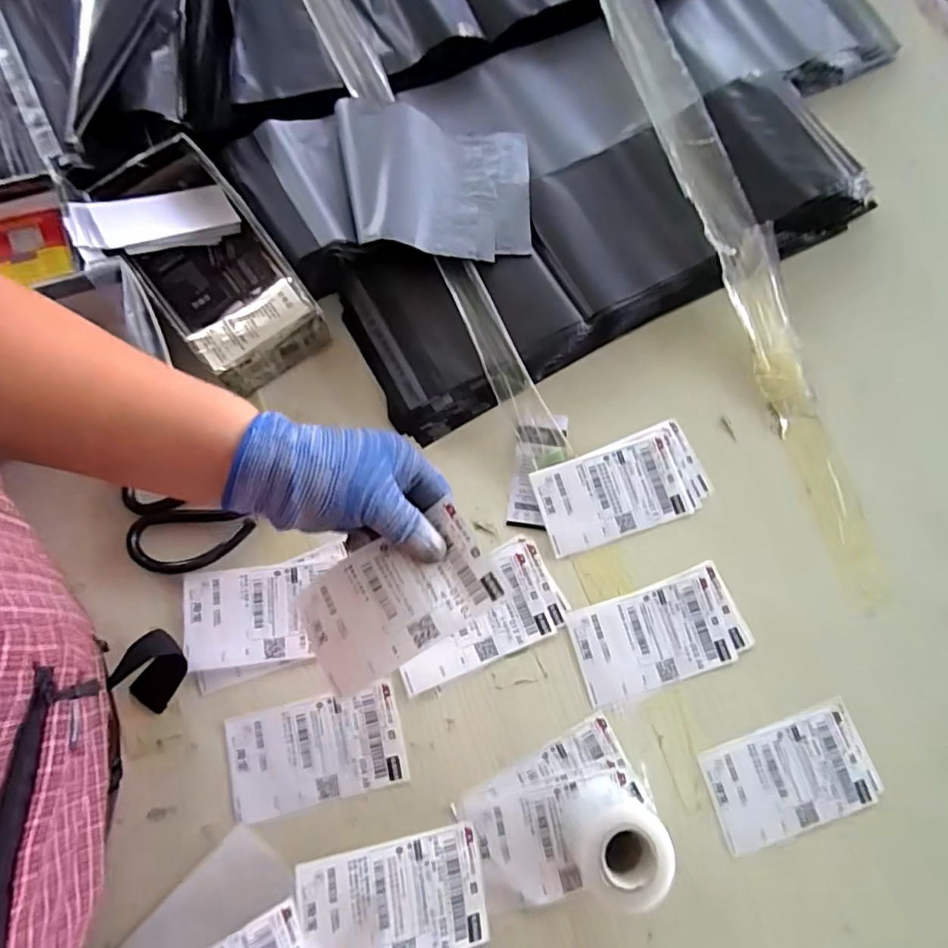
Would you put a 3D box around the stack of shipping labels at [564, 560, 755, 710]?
[{"bbox_3d":[0.156,0.135,0.464,0.143,0.007,0.079,-16,77,-7],"label":"stack of shipping labels"}]

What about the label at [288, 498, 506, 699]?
[{"bbox_3d":[-0.049,0.080,0.352,0.121,0.020,0.073,-30,76,-10],"label":"label"}]

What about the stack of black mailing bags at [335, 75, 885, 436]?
[{"bbox_3d":[0.122,-0.217,0.524,0.494,0.066,0.174,-27,78,-10],"label":"stack of black mailing bags"}]

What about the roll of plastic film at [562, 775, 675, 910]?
[{"bbox_3d":[0.100,0.262,0.395,0.063,0.068,0.063,-19,77,-8],"label":"roll of plastic film"}]

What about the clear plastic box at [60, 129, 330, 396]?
[{"bbox_3d":[-0.236,-0.178,0.484,0.128,0.070,0.214,-39,80,-12],"label":"clear plastic box"}]

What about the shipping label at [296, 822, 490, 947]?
[{"bbox_3d":[-0.055,0.302,0.386,0.124,0.008,0.074,-4,61,-16],"label":"shipping label"}]

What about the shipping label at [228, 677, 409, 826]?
[{"bbox_3d":[-0.122,0.215,0.428,0.129,0.005,0.076,-12,76,-7],"label":"shipping label"}]

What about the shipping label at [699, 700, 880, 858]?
[{"bbox_3d":[0.253,0.242,0.440,0.134,0.005,0.078,-18,77,-7],"label":"shipping label"}]

